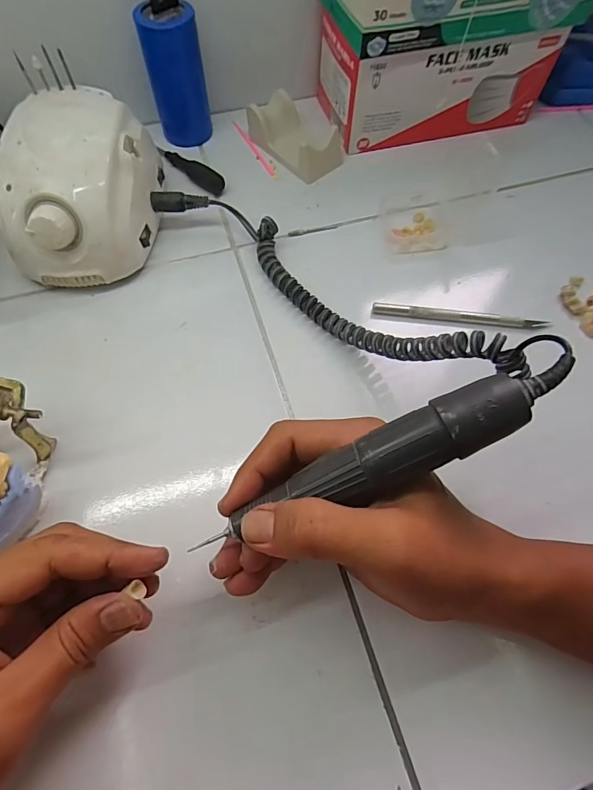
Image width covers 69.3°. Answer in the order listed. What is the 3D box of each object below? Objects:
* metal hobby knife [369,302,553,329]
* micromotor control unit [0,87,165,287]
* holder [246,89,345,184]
[{"bbox_3d":[0.125,-0.061,0.332,0.129,0.010,0.009,8,65,2],"label":"metal hobby knife"},{"bbox_3d":[-0.170,-0.161,0.346,0.097,0.083,0.134,0,65,-1],"label":"micromotor control unit"},{"bbox_3d":[-0.001,-0.256,0.423,0.053,0.033,0.090,-38,71,-17],"label":"holder"}]

